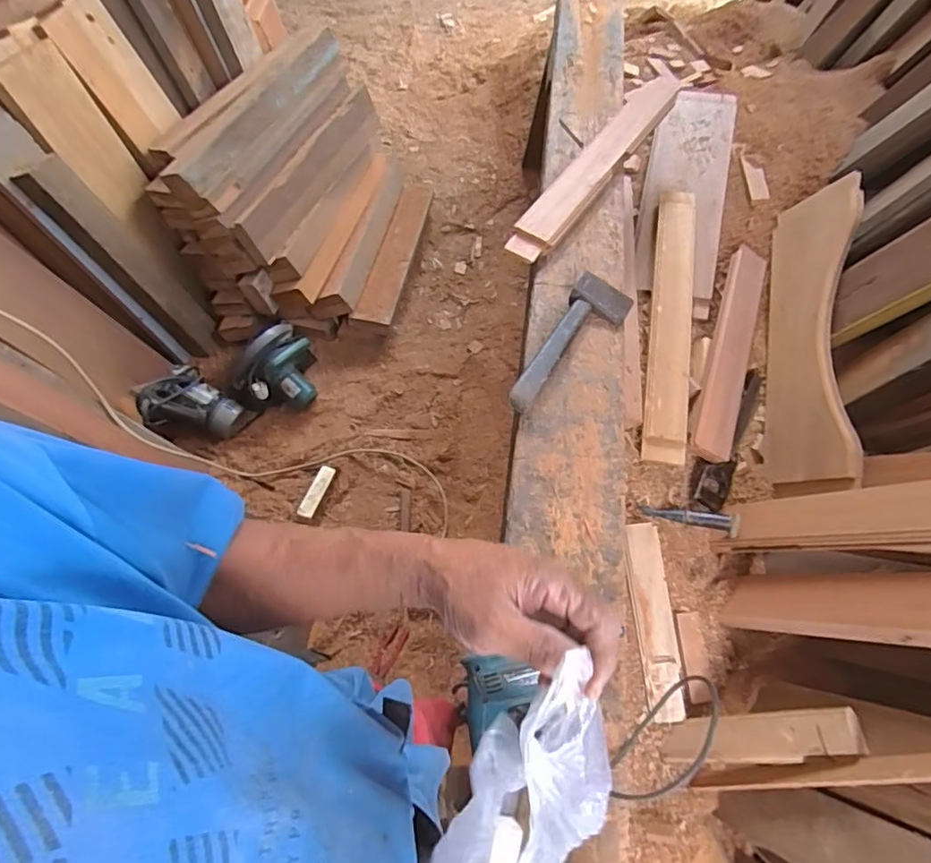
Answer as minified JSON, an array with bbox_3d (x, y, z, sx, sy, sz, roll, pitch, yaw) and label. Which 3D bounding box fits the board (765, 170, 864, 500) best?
[{"bbox_3d":[0.741,-0.201,1.200,0.031,0.198,0.689,18,74,-22],"label":"board"}]

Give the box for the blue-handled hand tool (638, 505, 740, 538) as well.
[{"bbox_3d":[0.444,0.171,1.116,0.181,0.032,0.043,7,57,25],"label":"blue-handled hand tool"}]

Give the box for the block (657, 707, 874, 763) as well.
[{"bbox_3d":[0.469,0.507,0.926,0.029,0.350,0.069,15,55,-26],"label":"block"}]

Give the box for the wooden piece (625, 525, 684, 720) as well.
[{"bbox_3d":[0.360,0.360,1.069,0.076,0.029,0.359,-5,80,-4],"label":"wooden piece"}]

